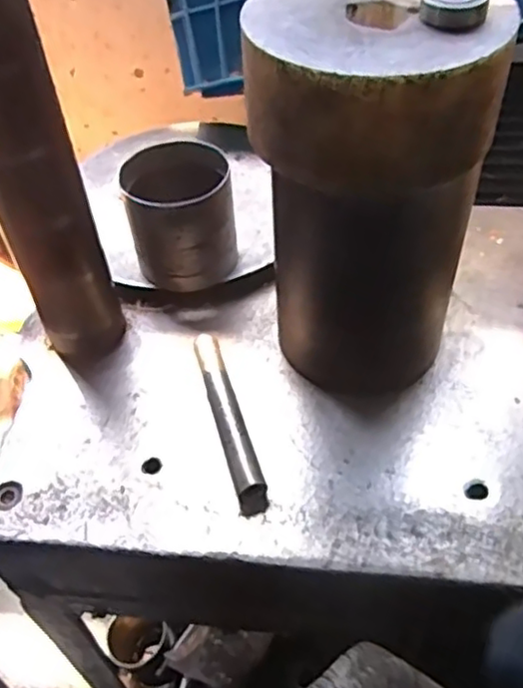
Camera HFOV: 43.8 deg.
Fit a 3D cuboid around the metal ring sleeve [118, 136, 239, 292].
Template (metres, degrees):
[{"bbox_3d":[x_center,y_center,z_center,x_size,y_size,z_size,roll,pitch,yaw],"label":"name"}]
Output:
[{"bbox_3d":[-0.067,-0.103,0.556,0.089,0.113,0.081,-6,48,-2],"label":"metal ring sleeve"}]

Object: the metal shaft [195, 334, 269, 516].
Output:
[{"bbox_3d":[-0.025,0.054,0.478,0.020,0.023,0.147,-14,49,-9],"label":"metal shaft"}]

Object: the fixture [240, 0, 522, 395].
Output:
[{"bbox_3d":[0.069,-0.093,0.442,0.136,0.258,0.131,2,49,6],"label":"fixture"}]

